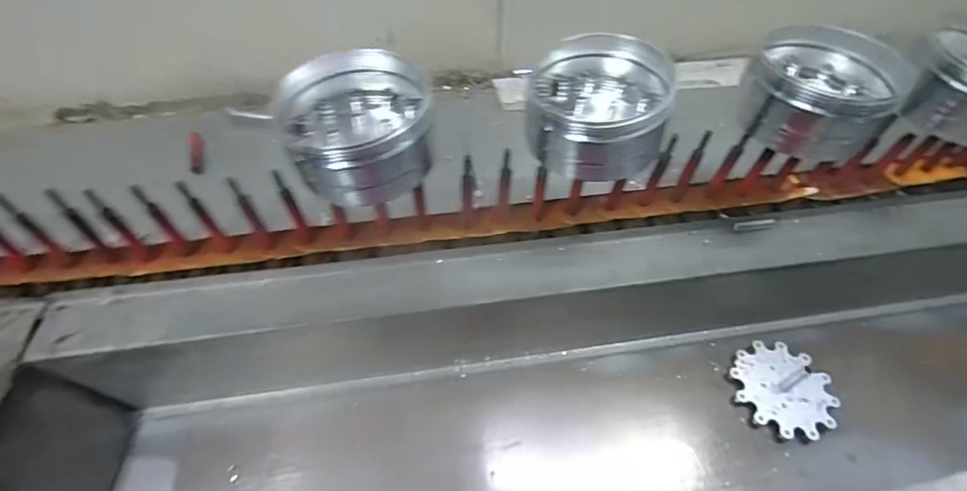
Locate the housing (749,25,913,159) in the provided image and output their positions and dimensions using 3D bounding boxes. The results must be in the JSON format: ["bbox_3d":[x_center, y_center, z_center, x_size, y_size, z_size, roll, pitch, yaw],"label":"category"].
[{"bbox_3d":[0.410,-0.198,0.578,0.144,0.098,0.149,22,57,19],"label":"housing"}]

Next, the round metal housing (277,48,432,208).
[{"bbox_3d":[-0.135,-0.137,0.515,0.145,0.122,0.121,-15,53,-8],"label":"round metal housing"}]

